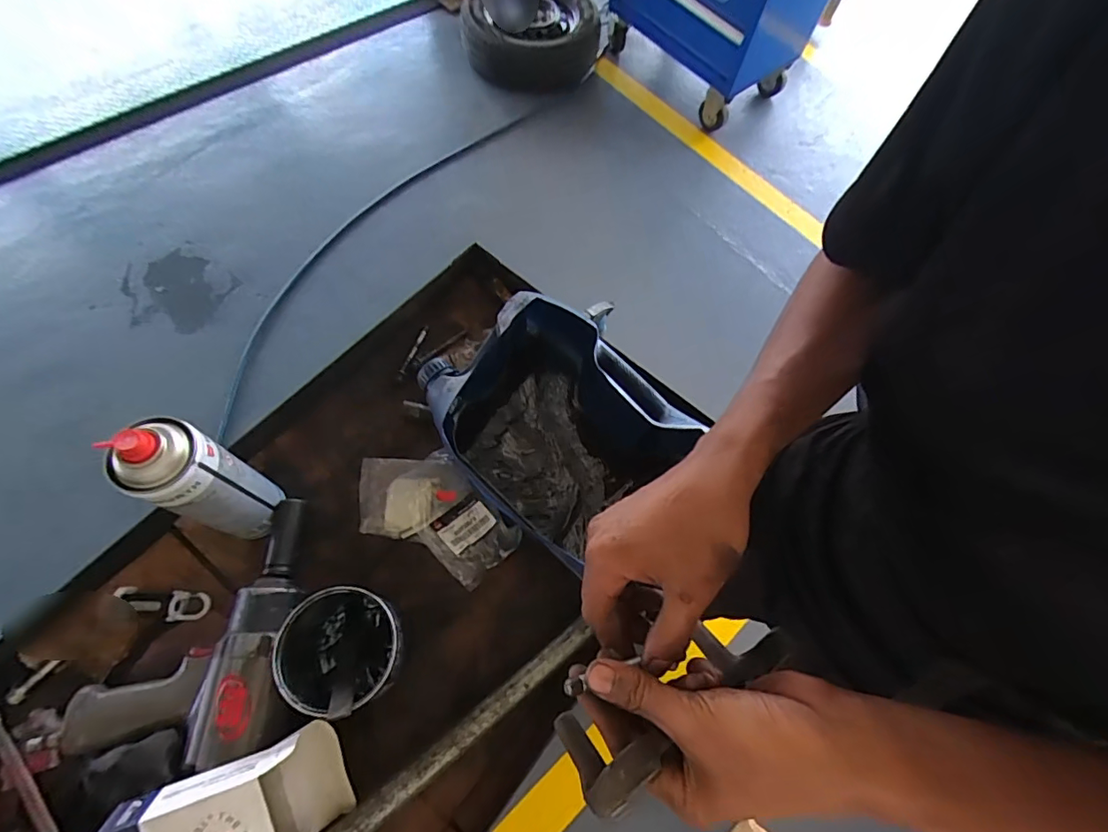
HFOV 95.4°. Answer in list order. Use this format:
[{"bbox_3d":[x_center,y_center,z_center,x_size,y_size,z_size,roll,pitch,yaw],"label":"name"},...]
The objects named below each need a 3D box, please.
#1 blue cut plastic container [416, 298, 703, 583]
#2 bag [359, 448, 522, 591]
[{"bbox_3d":[0.001,-0.002,0.590,0.228,0.137,0.245,-36,70,-12],"label":"blue cut plastic container"},{"bbox_3d":[-0.134,0.101,0.567,0.190,0.023,0.112,23,70,12],"label":"bag"}]

